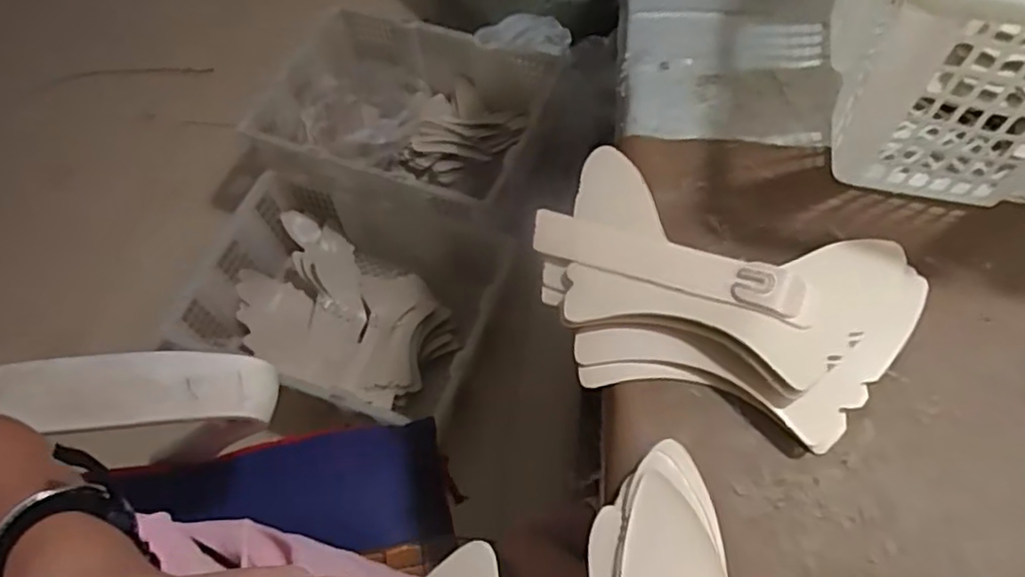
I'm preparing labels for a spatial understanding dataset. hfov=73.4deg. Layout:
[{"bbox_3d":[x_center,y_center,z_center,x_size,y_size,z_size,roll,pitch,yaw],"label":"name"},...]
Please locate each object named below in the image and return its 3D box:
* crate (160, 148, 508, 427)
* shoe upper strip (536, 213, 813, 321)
[{"bbox_3d":[-0.278,0.018,1.156,0.504,0.222,0.354,18,61,13],"label":"crate"},{"bbox_3d":[0.091,-0.017,0.430,0.172,0.008,0.034,18,62,24],"label":"shoe upper strip"}]

